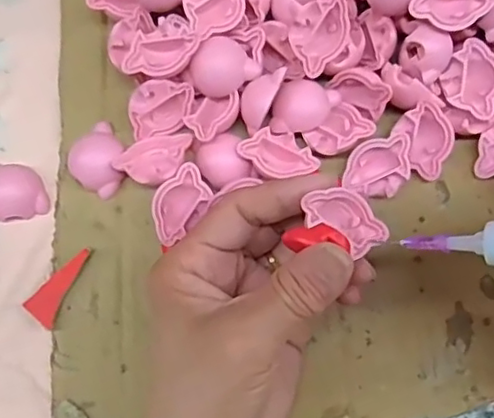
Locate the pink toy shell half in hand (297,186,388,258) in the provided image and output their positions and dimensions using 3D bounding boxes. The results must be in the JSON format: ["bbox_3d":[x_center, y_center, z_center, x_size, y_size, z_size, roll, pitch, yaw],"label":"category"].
[{"bbox_3d":[0.040,0.004,0.243,0.033,0.010,0.022,32,80,5],"label":"pink toy shell half in hand"}]

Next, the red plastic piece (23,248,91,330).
[{"bbox_3d":[-0.084,0.037,0.287,0.016,0.010,0.038,40,81,6],"label":"red plastic piece"}]

